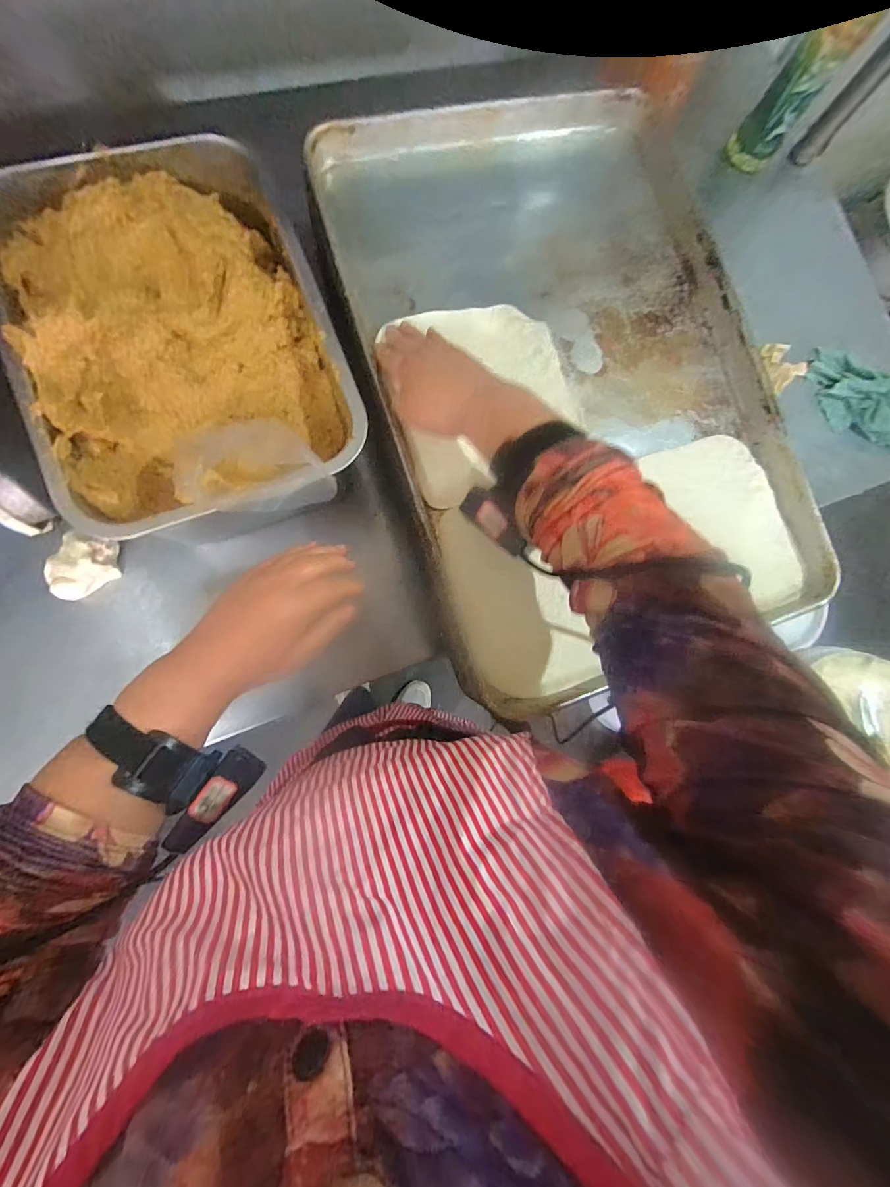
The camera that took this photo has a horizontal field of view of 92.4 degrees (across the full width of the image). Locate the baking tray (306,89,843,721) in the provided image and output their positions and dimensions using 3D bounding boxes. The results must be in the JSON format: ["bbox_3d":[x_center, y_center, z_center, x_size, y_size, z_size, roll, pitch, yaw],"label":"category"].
[{"bbox_3d":[0.131,-0.222,0.438,0.409,0.041,0.593,-17,86,-9],"label":"baking tray"}]

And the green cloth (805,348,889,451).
[{"bbox_3d":[0.625,-0.286,0.633,0.083,0.046,0.201,-43,90,-10],"label":"green cloth"}]

